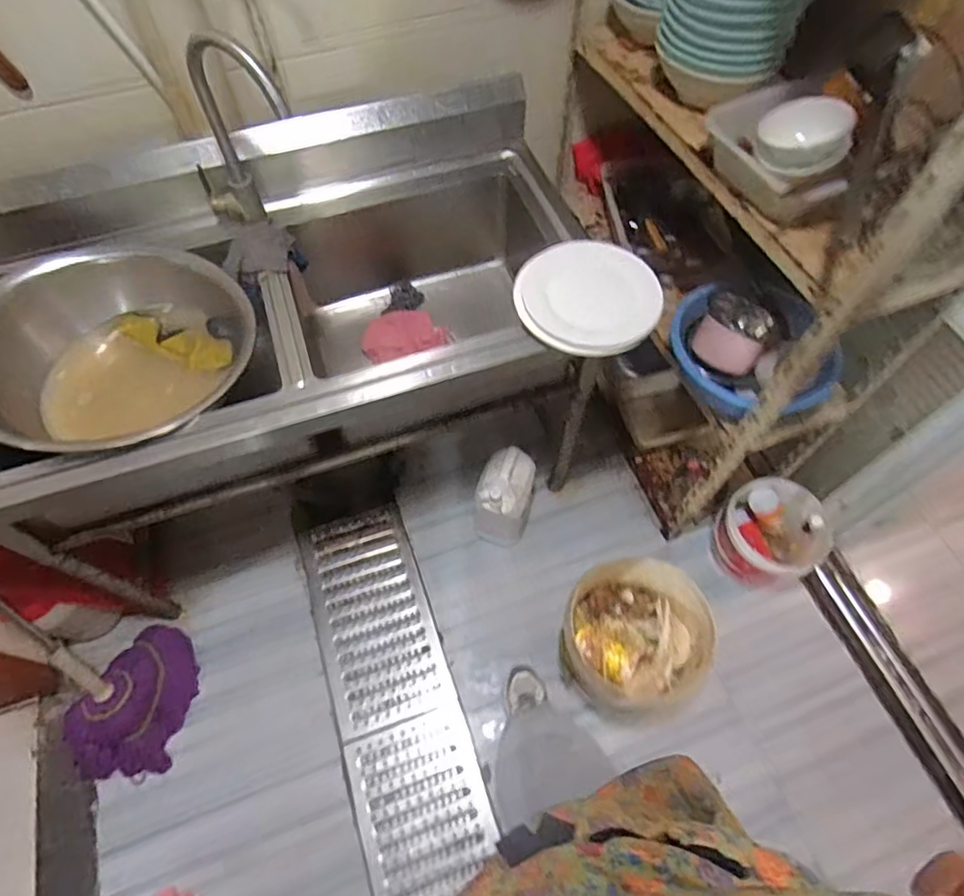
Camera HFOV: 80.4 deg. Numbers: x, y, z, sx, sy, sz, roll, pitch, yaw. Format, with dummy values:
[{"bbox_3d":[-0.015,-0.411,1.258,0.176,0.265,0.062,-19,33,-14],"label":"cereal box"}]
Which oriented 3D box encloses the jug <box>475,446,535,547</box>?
[{"bbox_3d":[0.061,0.130,1.508,0.144,0.282,0.161,10,61,6],"label":"jug"}]

